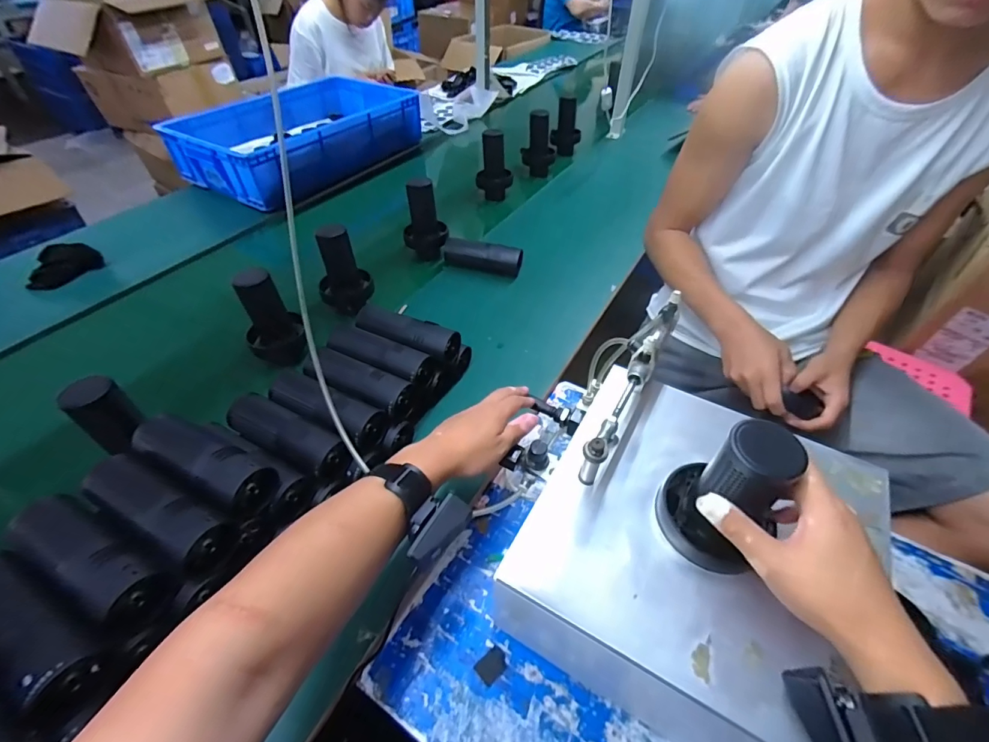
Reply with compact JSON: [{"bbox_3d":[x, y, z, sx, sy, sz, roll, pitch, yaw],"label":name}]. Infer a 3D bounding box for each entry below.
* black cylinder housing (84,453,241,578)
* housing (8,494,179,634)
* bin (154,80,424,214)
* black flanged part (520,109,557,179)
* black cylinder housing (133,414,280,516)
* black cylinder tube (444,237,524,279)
[{"bbox_3d":[-0.335,0.138,0.437,0.165,0.052,0.055,21,50,18],"label":"black cylinder housing"},{"bbox_3d":[-0.368,0.169,0.400,0.164,0.044,0.054,22,50,19],"label":"housing"},{"bbox_3d":[-0.555,-0.700,1.336,0.393,0.164,0.667,24,51,20],"label":"bin"},{"bbox_3d":[0.126,-0.650,1.268,0.098,0.167,0.086,4,47,3],"label":"black flanged part"},{"bbox_3d":[-0.312,0.095,0.472,0.155,0.055,0.059,21,50,20],"label":"black cylinder housing"},{"bbox_3d":[-0.026,-0.236,0.935,0.165,0.064,0.046,9,47,7],"label":"black cylinder tube"}]

